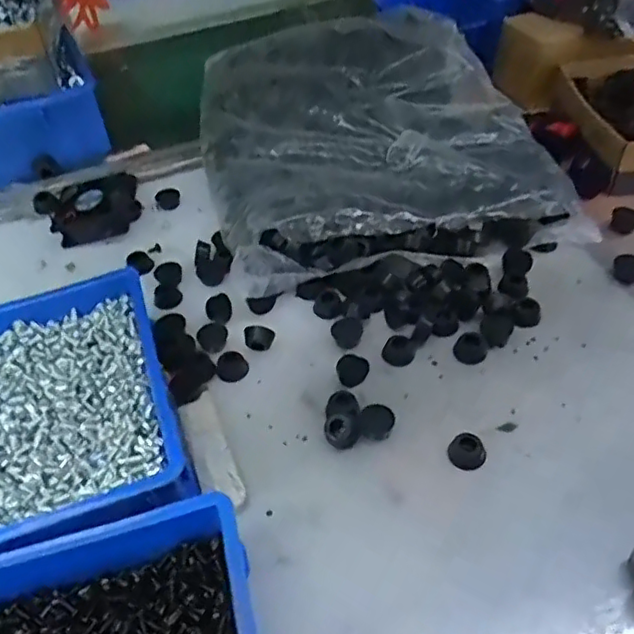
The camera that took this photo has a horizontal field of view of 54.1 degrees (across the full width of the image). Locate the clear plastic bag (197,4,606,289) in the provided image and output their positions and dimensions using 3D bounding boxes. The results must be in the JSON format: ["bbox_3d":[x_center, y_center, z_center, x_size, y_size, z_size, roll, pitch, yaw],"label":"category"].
[{"bbox_3d":[0.044,-0.198,0.617,0.319,0.104,0.353,-11,49,-5],"label":"clear plastic bag"}]

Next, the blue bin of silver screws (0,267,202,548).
[{"bbox_3d":[-0.177,0.068,0.429,0.152,0.060,0.206,-18,50,-10],"label":"blue bin of silver screws"}]

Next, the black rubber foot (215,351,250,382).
[{"bbox_3d":[-0.066,0.038,0.479,0.024,0.008,0.023,-2,49,3],"label":"black rubber foot"}]

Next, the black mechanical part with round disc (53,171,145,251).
[{"bbox_3d":[-0.215,-0.106,0.607,0.080,0.028,0.064,-15,50,-8],"label":"black mechanical part with round disc"}]

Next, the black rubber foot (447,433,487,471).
[{"bbox_3d":[0.101,0.090,0.415,0.024,0.014,0.020,12,52,15],"label":"black rubber foot"}]

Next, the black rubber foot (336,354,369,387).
[{"bbox_3d":[0.026,0.040,0.467,0.023,0.013,0.020,8,51,11],"label":"black rubber foot"}]

